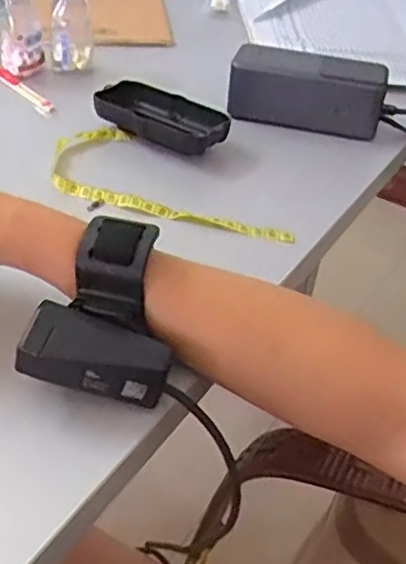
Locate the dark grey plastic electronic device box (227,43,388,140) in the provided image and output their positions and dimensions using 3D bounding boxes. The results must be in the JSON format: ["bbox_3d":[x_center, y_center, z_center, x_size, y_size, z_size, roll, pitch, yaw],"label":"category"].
[{"bbox_3d":[0.085,-0.158,0.539,0.124,0.055,0.040,18,41,15],"label":"dark grey plastic electronic device box"}]

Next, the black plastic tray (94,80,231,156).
[{"bbox_3d":[-0.031,-0.130,0.525,0.114,0.028,0.047,22,43,20],"label":"black plastic tray"}]

